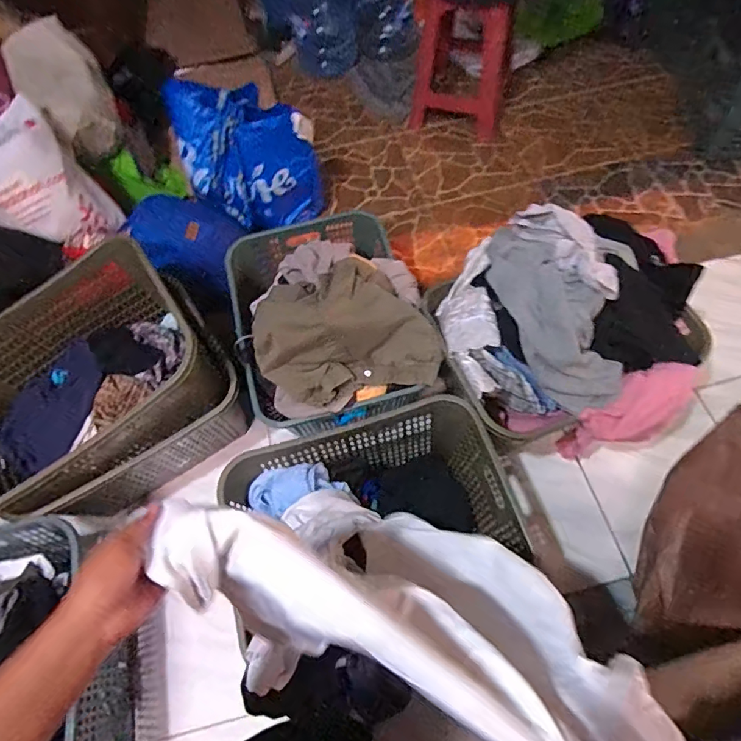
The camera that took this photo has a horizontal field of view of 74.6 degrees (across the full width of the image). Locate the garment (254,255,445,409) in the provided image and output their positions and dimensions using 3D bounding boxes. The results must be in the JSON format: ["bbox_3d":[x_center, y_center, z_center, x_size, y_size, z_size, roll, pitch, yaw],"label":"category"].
[{"bbox_3d":[-0.058,-0.096,1.088,0.393,0.178,0.290,-14,62,-4],"label":"garment"}]

